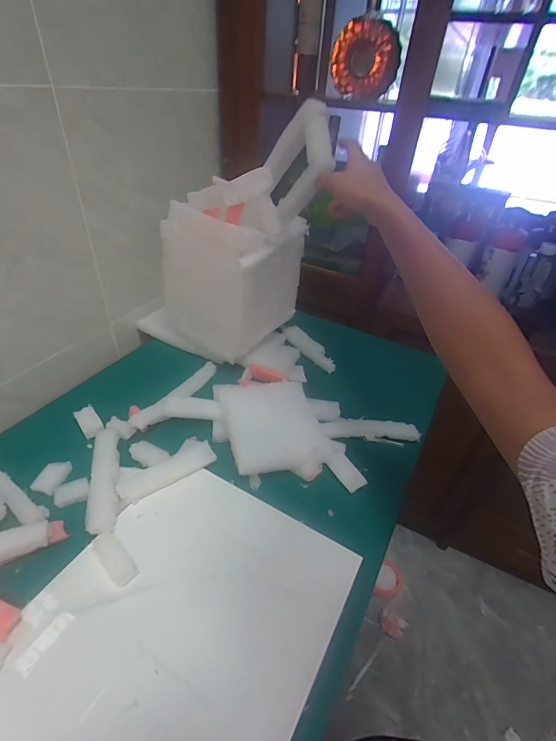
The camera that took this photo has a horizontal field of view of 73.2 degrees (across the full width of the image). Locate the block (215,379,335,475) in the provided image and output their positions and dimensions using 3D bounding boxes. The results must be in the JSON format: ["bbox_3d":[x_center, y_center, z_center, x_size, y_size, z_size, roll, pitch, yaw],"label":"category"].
[{"bbox_3d":[-0.013,0.077,0.611,0.148,0.025,0.183,-7,48,-19],"label":"block"}]

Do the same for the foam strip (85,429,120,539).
[{"bbox_3d":[-0.242,0.150,0.526,0.036,0.021,0.160,-6,40,-15],"label":"foam strip"}]

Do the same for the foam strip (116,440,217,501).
[{"bbox_3d":[-0.160,0.145,0.544,0.137,0.018,0.039,-20,45,-29],"label":"foam strip"}]

